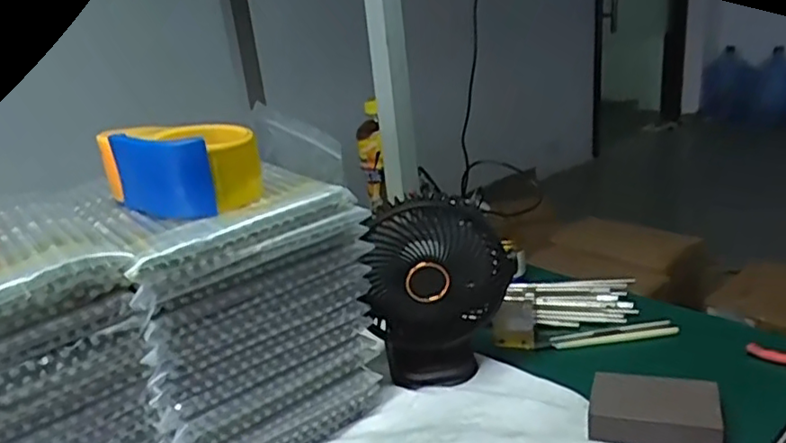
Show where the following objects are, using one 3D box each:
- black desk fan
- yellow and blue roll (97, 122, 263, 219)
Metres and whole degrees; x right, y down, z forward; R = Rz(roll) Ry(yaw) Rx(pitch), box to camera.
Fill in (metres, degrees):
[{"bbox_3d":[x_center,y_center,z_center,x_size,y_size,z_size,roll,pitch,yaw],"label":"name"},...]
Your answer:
[{"bbox_3d":[0.043,0.063,0.624,0.131,0.182,0.064,-9,21,-10],"label":"black desk fan"},{"bbox_3d":[-0.175,-0.046,0.536,0.133,0.064,0.063,8,24,30],"label":"yellow and blue roll"}]

